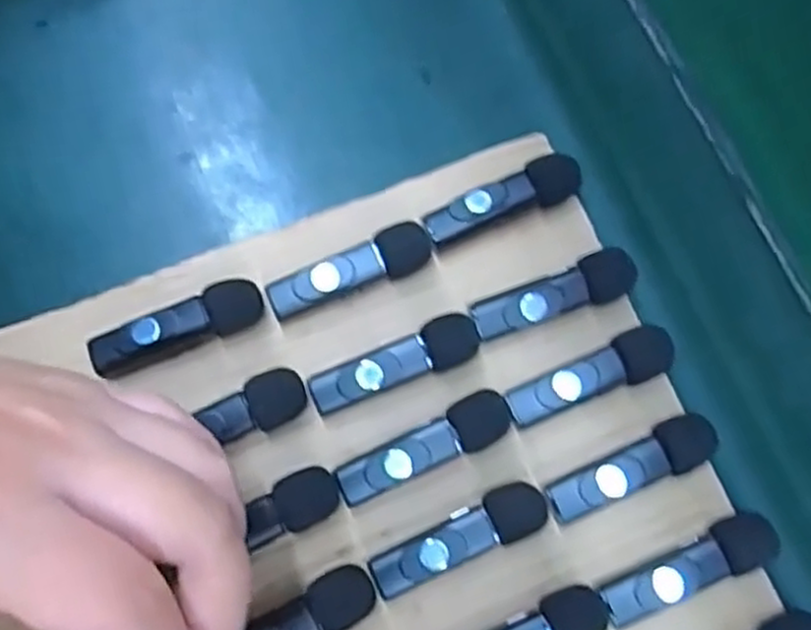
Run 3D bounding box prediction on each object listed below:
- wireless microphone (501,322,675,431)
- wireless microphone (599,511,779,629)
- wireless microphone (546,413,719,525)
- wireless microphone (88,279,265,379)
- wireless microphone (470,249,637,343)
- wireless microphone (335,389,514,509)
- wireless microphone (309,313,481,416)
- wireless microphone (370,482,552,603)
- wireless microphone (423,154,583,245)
[{"bbox_3d":[0.068,0.024,0.281,0.063,0.017,0.019,-23,77,-8],"label":"wireless microphone"},{"bbox_3d":[0.098,0.088,0.265,0.062,0.016,0.018,-21,77,-7],"label":"wireless microphone"},{"bbox_3d":[0.080,0.055,0.272,0.062,0.016,0.017,-22,77,-8],"label":"wireless microphone"},{"bbox_3d":[-0.085,0.006,0.284,0.064,0.018,0.016,-22,77,-8],"label":"wireless microphone"},{"bbox_3d":[0.056,-0.006,0.290,0.062,0.019,0.018,-19,76,-7],"label":"wireless microphone"},{"bbox_3d":[0.007,0.049,0.275,0.065,0.017,0.018,-25,77,-8],"label":"wireless microphone"},{"bbox_3d":[-0.004,0.019,0.283,0.064,0.018,0.018,-20,77,-7],"label":"wireless microphone"},{"bbox_3d":[0.019,0.078,0.267,0.064,0.018,0.018,-22,77,-8],"label":"wireless microphone"},{"bbox_3d":[0.038,-0.044,0.298,0.063,0.017,0.016,-23,77,-8],"label":"wireless microphone"}]

